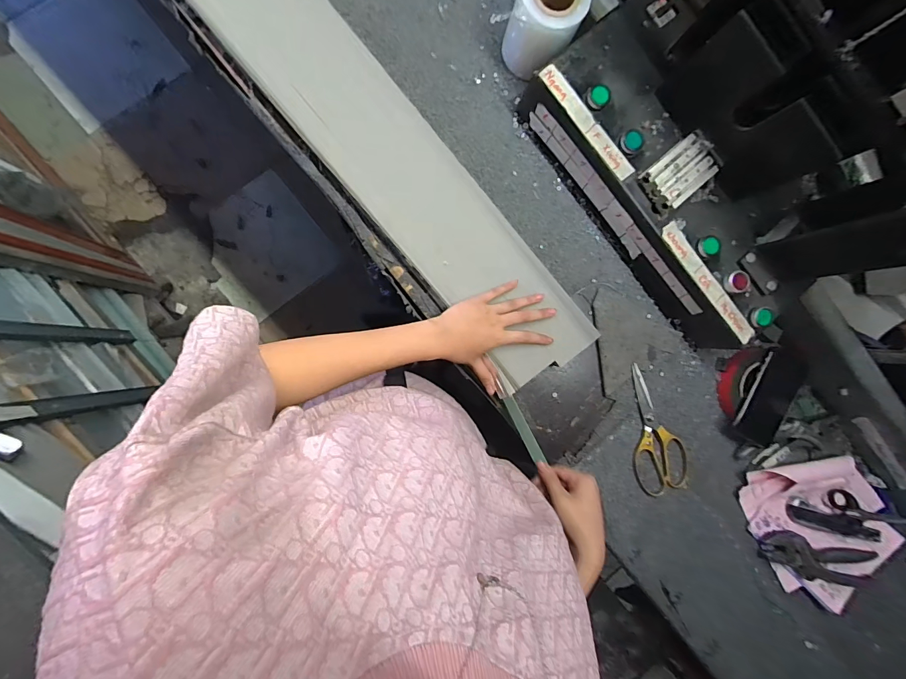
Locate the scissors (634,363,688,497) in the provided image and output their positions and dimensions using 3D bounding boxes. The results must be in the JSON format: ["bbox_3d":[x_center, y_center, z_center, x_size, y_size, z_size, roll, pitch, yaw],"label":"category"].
[{"bbox_3d":[0.301,0.136,0.604,0.086,0.008,0.193,-18,93,-8],"label":"scissors"}]

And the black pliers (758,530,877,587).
[{"bbox_3d":[0.571,0.343,0.623,0.171,0.025,0.059,14,87,-8],"label":"black pliers"}]

